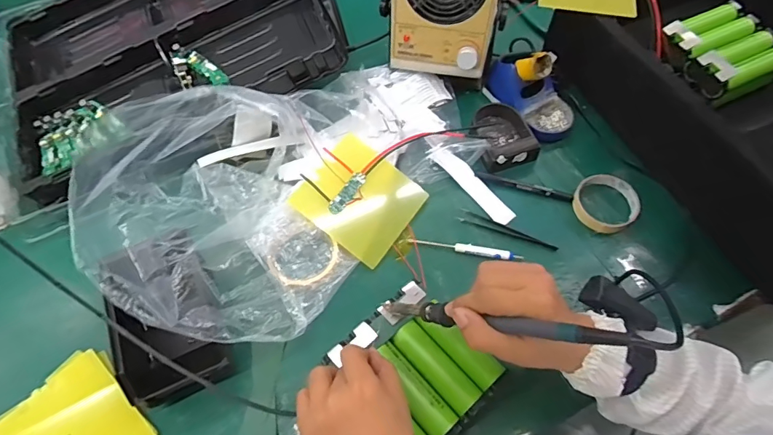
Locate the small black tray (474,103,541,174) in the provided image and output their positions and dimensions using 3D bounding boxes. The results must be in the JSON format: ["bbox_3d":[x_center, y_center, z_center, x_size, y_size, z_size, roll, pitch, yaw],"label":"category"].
[{"bbox_3d":[0.170,-0.126,0.658,0.080,0.028,0.113,-15,63,-7],"label":"small black tray"}]

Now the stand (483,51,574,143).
[{"bbox_3d":[0.223,-0.192,0.664,0.090,0.081,0.147,-26,64,-12],"label":"stand"}]

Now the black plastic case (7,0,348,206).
[{"bbox_3d":[-0.334,-0.261,0.672,0.499,0.068,0.343,-24,66,-1],"label":"black plastic case"}]

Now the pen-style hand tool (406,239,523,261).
[{"bbox_3d":[0.101,0.039,0.578,0.143,0.009,0.014,12,63,7],"label":"pen-style hand tool"}]

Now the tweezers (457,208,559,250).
[{"bbox_3d":[0.162,0.018,0.598,0.133,0.004,0.019,23,65,13],"label":"tweezers"}]

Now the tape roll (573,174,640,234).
[{"bbox_3d":[0.301,-0.020,0.613,0.085,0.018,0.083,-1,62,1],"label":"tape roll"}]

